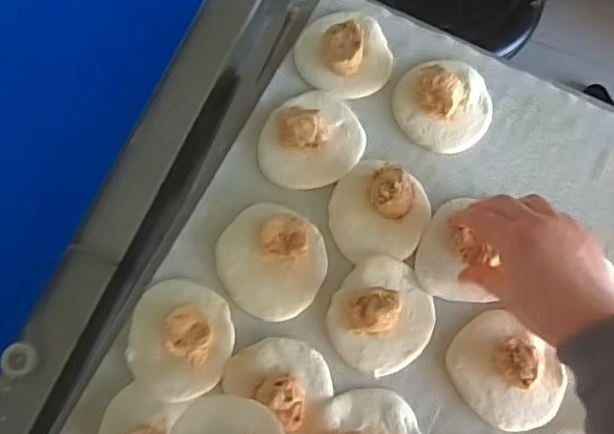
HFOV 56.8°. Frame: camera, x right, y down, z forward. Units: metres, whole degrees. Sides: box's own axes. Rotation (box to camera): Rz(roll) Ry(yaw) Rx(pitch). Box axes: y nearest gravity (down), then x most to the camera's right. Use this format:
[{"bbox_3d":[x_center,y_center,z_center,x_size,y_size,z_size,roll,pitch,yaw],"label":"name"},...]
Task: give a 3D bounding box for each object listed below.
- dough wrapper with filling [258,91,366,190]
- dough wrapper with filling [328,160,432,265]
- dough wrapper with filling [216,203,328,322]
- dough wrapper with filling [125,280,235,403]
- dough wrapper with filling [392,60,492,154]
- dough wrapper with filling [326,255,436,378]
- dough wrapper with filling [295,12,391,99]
[{"bbox_3d":[0.004,-0.072,0.505,0.085,0.033,0.094,40,78,8],"label":"dough wrapper with filling"},{"bbox_3d":[0.064,-0.006,0.489,0.085,0.032,0.089,0,76,-2],"label":"dough wrapper with filling"},{"bbox_3d":[-0.031,0.035,0.483,0.094,0.037,0.090,0,76,-2],"label":"dough wrapper with filling"},{"bbox_3d":[-0.104,0.100,0.463,0.082,0.030,0.092,7,76,0],"label":"dough wrapper with filling"},{"bbox_3d":[0.127,-0.105,0.514,0.085,0.036,0.083,0,76,-2],"label":"dough wrapper with filling"},{"bbox_3d":[0.064,0.080,0.468,0.084,0.030,0.091,0,76,-2],"label":"dough wrapper with filling"},{"bbox_3d":[0.034,-0.155,0.526,0.086,0.035,0.083,0,76,-2],"label":"dough wrapper with filling"}]

